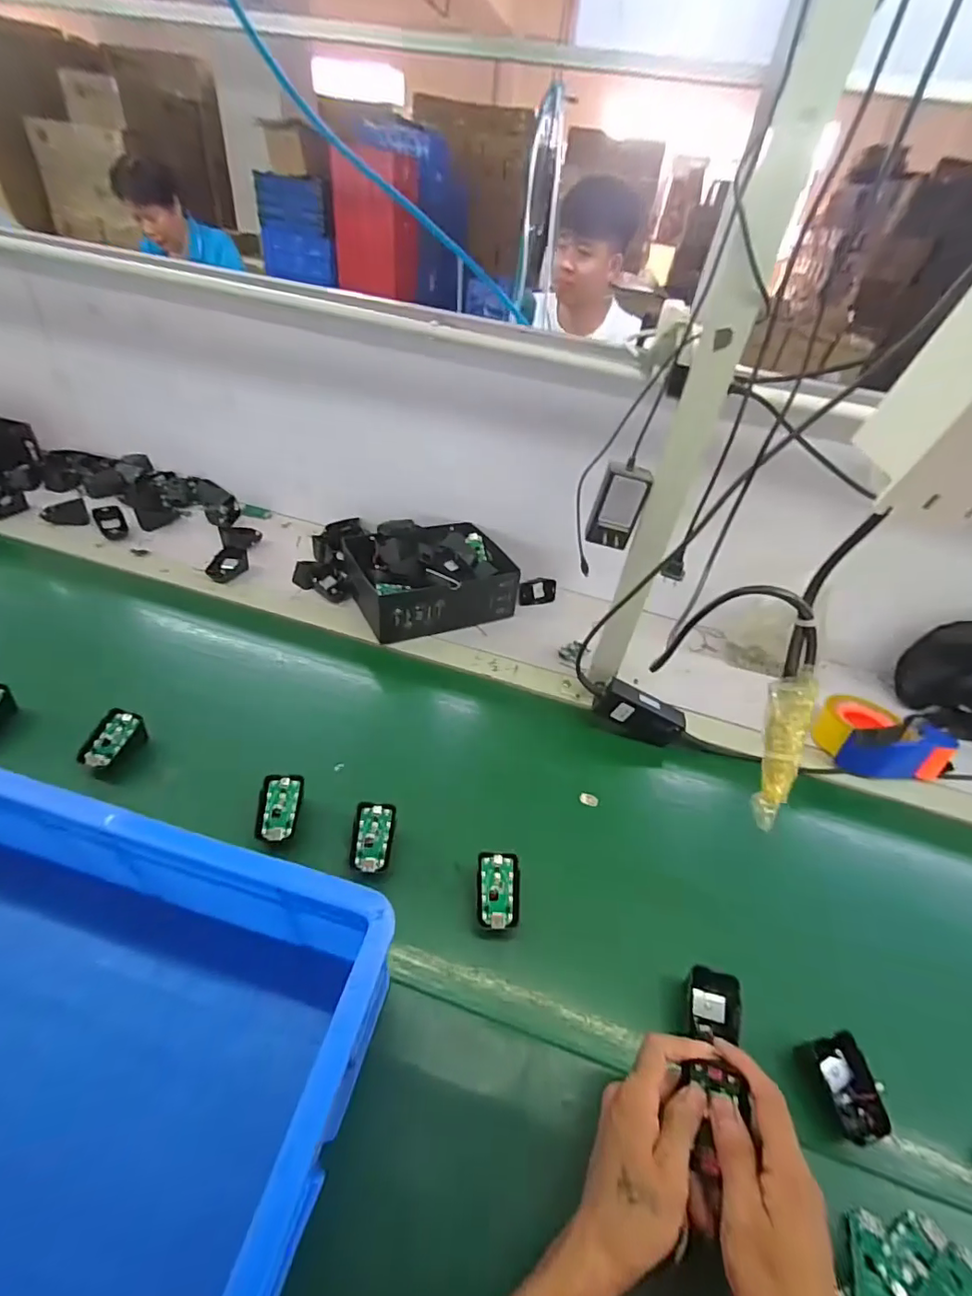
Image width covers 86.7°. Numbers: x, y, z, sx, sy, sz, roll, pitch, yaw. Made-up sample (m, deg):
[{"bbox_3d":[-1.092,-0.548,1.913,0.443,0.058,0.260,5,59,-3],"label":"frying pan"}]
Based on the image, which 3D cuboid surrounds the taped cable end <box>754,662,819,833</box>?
[{"bbox_3d":[0.135,0.046,0.236,0.015,0.075,0.010,8,8,0],"label":"taped cable end"}]

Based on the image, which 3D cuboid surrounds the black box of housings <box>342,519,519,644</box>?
[{"bbox_3d":[-0.088,-0.126,0.856,0.252,0.090,0.211,-12,45,-21],"label":"black box of housings"}]

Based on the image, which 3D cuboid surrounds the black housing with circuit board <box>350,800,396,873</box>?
[{"bbox_3d":[-0.116,0.195,0.532,0.041,0.011,0.068,4,57,-7],"label":"black housing with circuit board"}]

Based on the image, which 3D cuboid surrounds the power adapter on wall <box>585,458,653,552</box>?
[{"bbox_3d":[0.144,-0.155,0.557,0.047,0.085,0.037,16,30,-5],"label":"power adapter on wall"}]

